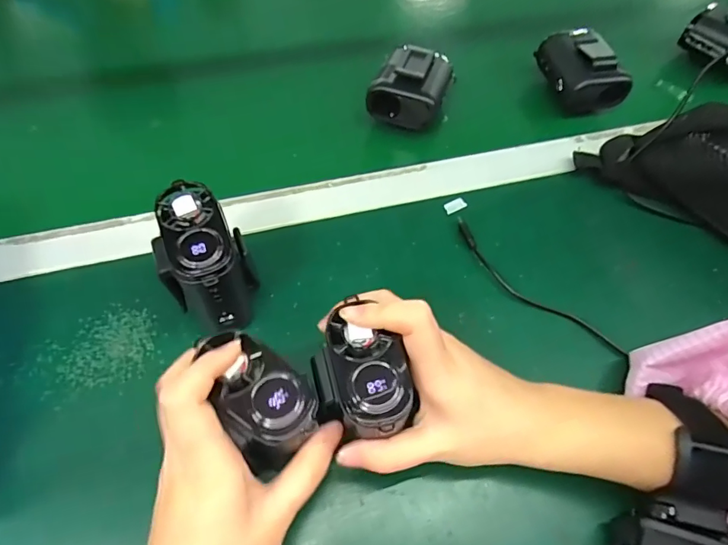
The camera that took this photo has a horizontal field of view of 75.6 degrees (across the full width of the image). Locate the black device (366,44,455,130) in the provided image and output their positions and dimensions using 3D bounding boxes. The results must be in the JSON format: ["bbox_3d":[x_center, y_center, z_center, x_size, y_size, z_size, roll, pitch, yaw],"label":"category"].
[{"bbox_3d":[0.049,-0.184,0.452,0.062,0.048,0.091,20,60,10],"label":"black device"}]

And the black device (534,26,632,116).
[{"bbox_3d":[0.218,-0.201,0.475,0.058,0.057,0.093,-18,61,-12],"label":"black device"}]

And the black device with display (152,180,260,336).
[{"bbox_3d":[-0.101,-0.004,0.309,0.051,0.088,0.071,-23,62,-15],"label":"black device with display"}]

